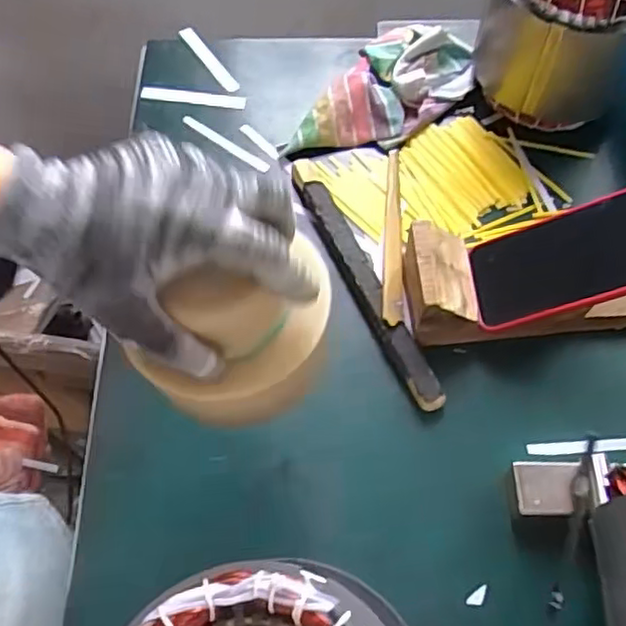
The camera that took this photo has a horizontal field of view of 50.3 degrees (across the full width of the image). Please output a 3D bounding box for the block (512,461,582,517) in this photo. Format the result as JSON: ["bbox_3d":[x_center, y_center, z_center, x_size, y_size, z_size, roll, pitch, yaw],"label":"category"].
[{"bbox_3d":[0.169,0.127,0.481,0.045,0.015,0.037,-1,61,2],"label":"block"}]

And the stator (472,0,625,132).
[{"bbox_3d":[0.243,-0.280,0.629,0.155,0.152,0.144,15,62,10],"label":"stator"}]

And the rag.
[{"bbox_3d":[0.076,-0.218,0.667,0.107,0.032,0.202,28,66,16],"label":"rag"}]

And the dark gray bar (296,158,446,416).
[{"bbox_3d":[0.039,-0.034,0.575,0.029,0.019,0.260,-21,62,-10],"label":"dark gray bar"}]

